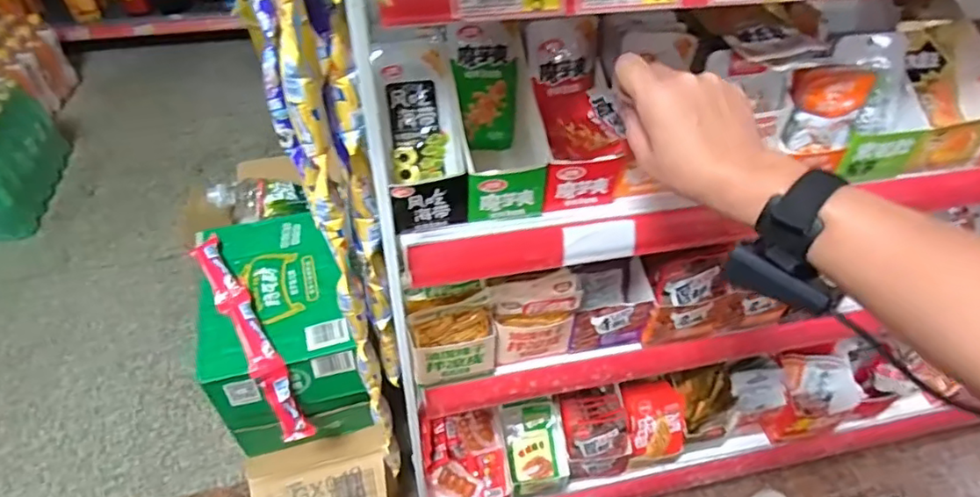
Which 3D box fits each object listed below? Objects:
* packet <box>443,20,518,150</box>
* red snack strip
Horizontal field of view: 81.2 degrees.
[{"bbox_3d":[-0.007,-0.159,0.576,0.066,0.130,0.026,-2,47,-5],"label":"packet"},{"bbox_3d":[-0.312,0.106,0.740,0.038,0.096,0.295,-27,75,-23],"label":"red snack strip"}]

